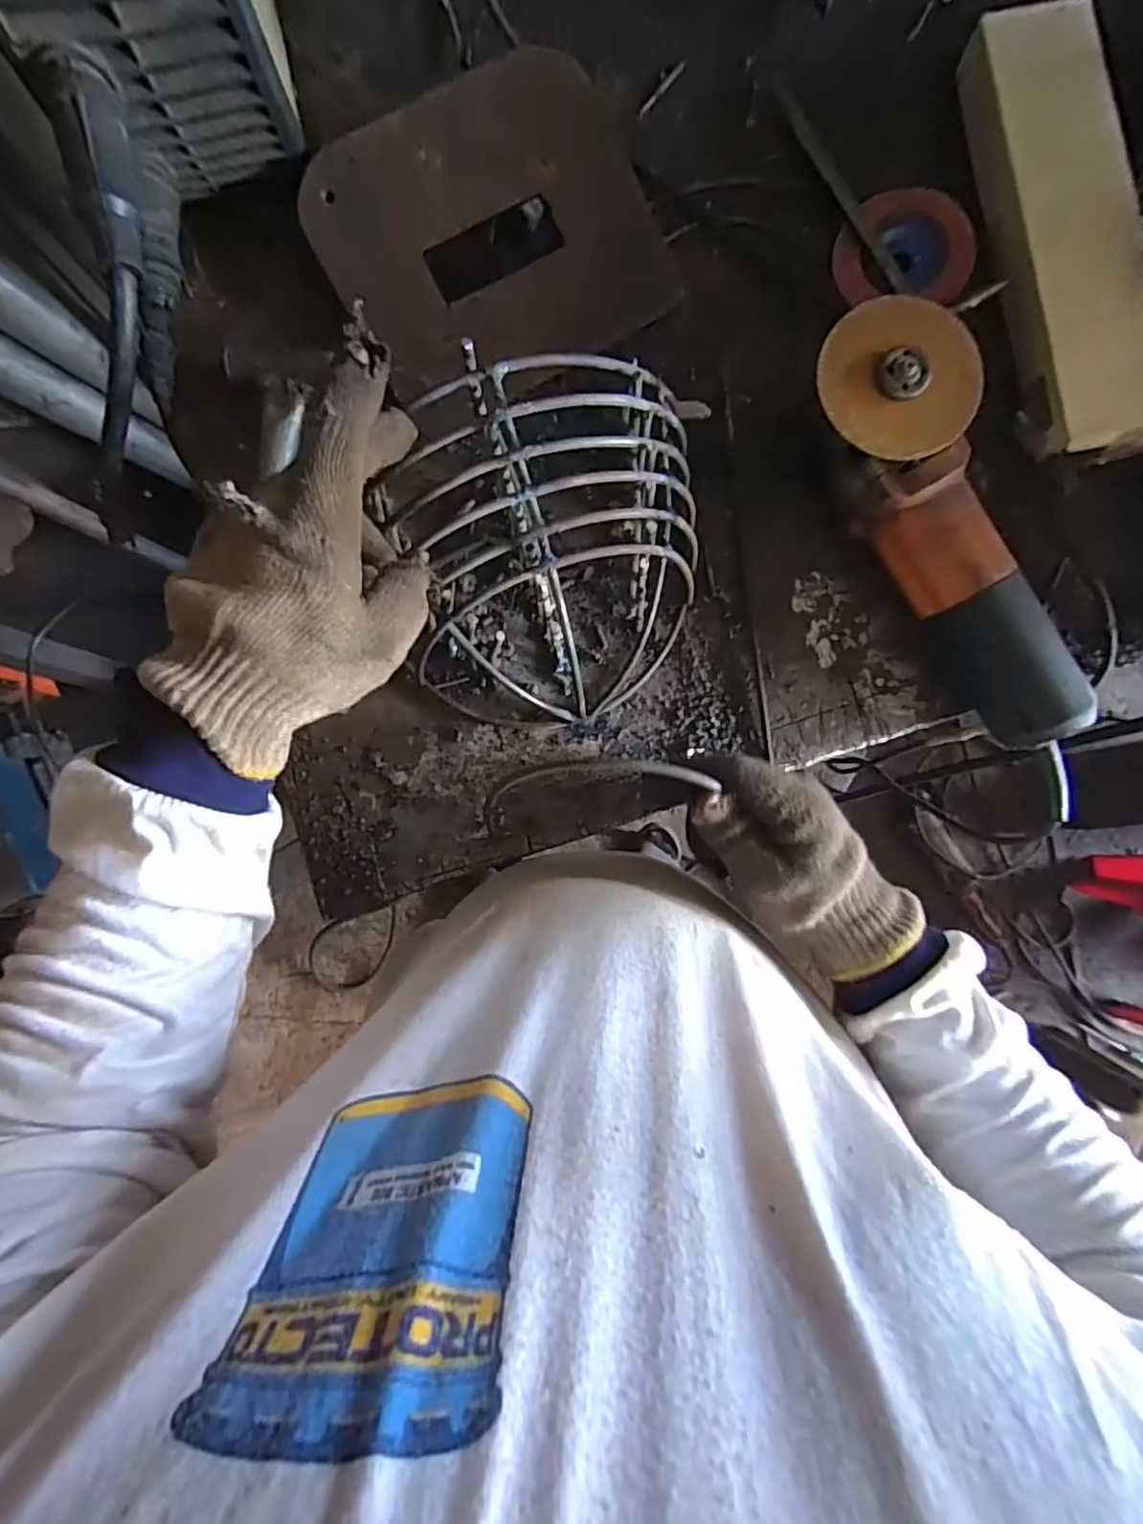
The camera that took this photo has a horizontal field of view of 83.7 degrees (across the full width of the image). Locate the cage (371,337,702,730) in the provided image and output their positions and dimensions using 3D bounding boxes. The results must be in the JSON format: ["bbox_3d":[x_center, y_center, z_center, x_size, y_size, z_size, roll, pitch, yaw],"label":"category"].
[{"bbox_3d":[-0.008,-0.123,0.379,0.171,0.132,0.186,0,88,-2],"label":"cage"}]

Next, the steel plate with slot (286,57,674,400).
[{"bbox_3d":[-0.053,-0.358,0.433,0.212,0.011,0.174,-28,101,-1],"label":"steel plate with slot"}]

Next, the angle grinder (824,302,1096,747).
[{"bbox_3d":[0.241,-0.141,0.412,0.101,0.092,0.280,-36,89,-3],"label":"angle grinder"}]

